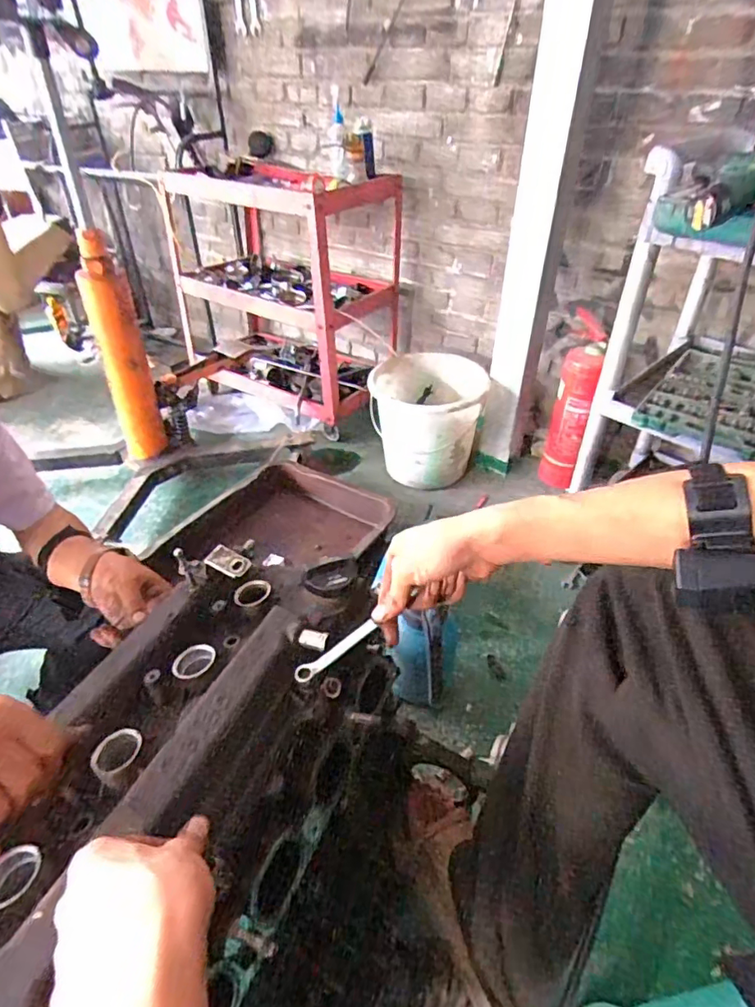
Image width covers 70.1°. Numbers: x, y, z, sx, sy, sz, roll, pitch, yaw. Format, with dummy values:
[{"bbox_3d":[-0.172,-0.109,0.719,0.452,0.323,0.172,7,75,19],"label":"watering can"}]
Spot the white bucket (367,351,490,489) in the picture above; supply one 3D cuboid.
[{"bbox_3d":[0.149,-0.240,1.629,0.314,0.299,0.339,1,39,-1],"label":"white bucket"}]

